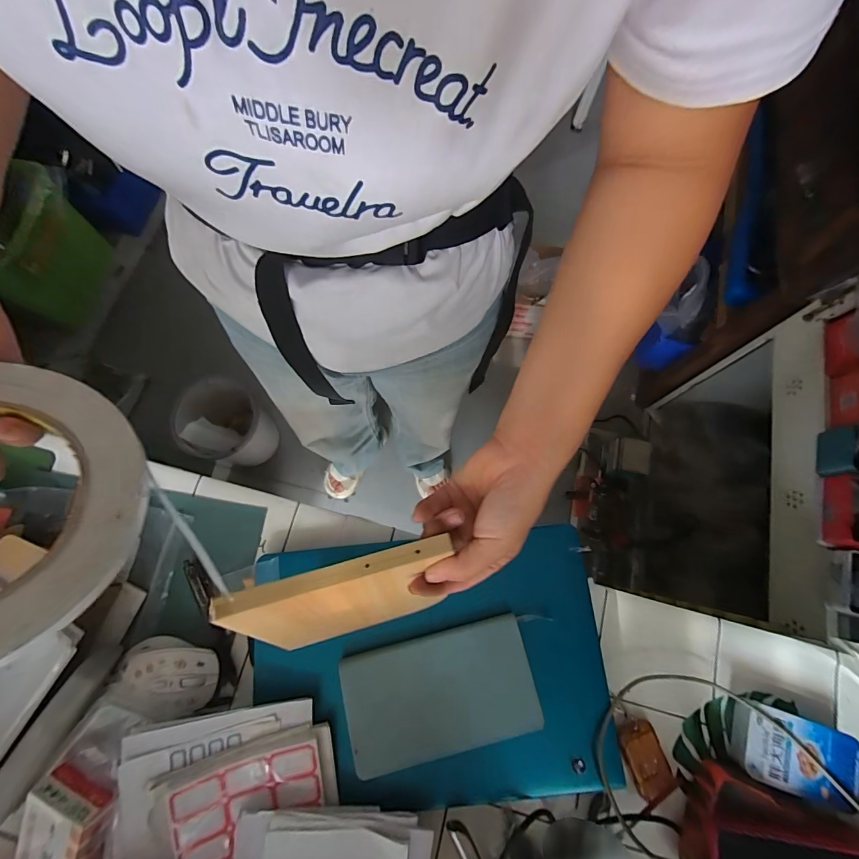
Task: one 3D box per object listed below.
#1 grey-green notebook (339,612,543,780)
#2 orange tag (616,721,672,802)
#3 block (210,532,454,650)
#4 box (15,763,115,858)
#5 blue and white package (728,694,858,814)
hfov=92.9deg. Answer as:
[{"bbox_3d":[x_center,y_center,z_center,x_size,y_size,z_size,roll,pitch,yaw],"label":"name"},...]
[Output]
[{"bbox_3d":[0.009,0.240,0.374,0.170,0.014,0.094,-14,62,-3],"label":"grey-green notebook"},{"bbox_3d":[0.204,0.314,0.389,0.037,0.012,0.057,-21,74,-6],"label":"orange tag"},{"bbox_3d":[-0.059,0.128,0.303,0.137,0.152,0.013,-13,56,-11],"label":"block"},{"bbox_3d":[-0.303,0.354,0.332,0.064,0.026,0.139,16,94,5],"label":"box"},{"bbox_3d":[0.342,0.304,0.385,0.104,0.028,0.064,18,74,5],"label":"blue and white package"}]

